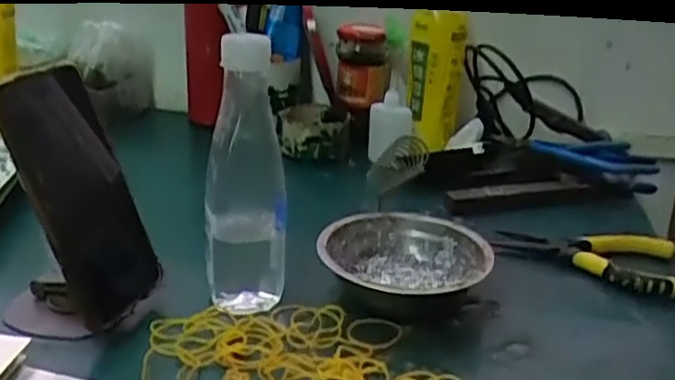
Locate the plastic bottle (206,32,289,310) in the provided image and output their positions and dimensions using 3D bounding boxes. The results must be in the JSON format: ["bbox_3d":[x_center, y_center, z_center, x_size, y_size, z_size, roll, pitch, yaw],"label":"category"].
[{"bbox_3d":[-0.062,-0.010,0.469,0.055,0.183,0.048,0,22,-8],"label":"plastic bottle"}]

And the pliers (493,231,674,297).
[{"bbox_3d":[0.201,0.045,0.545,0.139,0.026,0.062,17,25,29],"label":"pliers"}]

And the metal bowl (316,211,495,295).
[{"bbox_3d":[0.044,0.056,0.505,0.109,0.048,0.109,3,22,-1],"label":"metal bowl"}]

